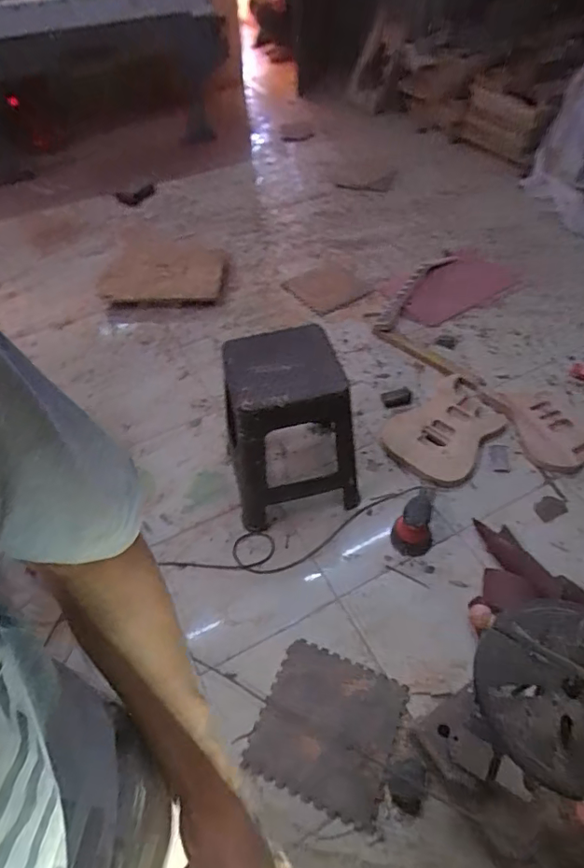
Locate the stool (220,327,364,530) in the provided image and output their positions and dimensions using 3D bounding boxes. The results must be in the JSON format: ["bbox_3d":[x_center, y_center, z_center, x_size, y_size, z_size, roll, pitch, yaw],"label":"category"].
[{"bbox_3d":[-0.017,-0.015,1.494,0.336,0.460,0.338,-11,50,-6],"label":"stool"}]

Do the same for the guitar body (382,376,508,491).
[{"bbox_3d":[0.507,-0.016,1.741,0.314,0.041,0.411,35,62,29],"label":"guitar body"}]

